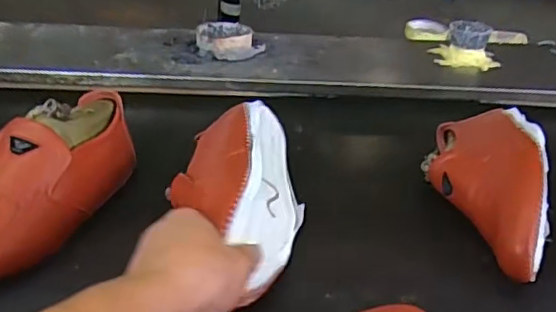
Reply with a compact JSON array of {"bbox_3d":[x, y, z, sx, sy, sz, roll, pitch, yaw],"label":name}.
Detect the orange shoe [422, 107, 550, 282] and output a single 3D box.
[{"bbox_3d":[0.215,0.018,0.597,0.098,0.082,0.258,4,32,0],"label":"orange shoe"}]

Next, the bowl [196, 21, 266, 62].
[{"bbox_3d":[-0.072,-0.176,0.901,0.099,0.035,0.099,-1,30,-6],"label":"bowl"}]

